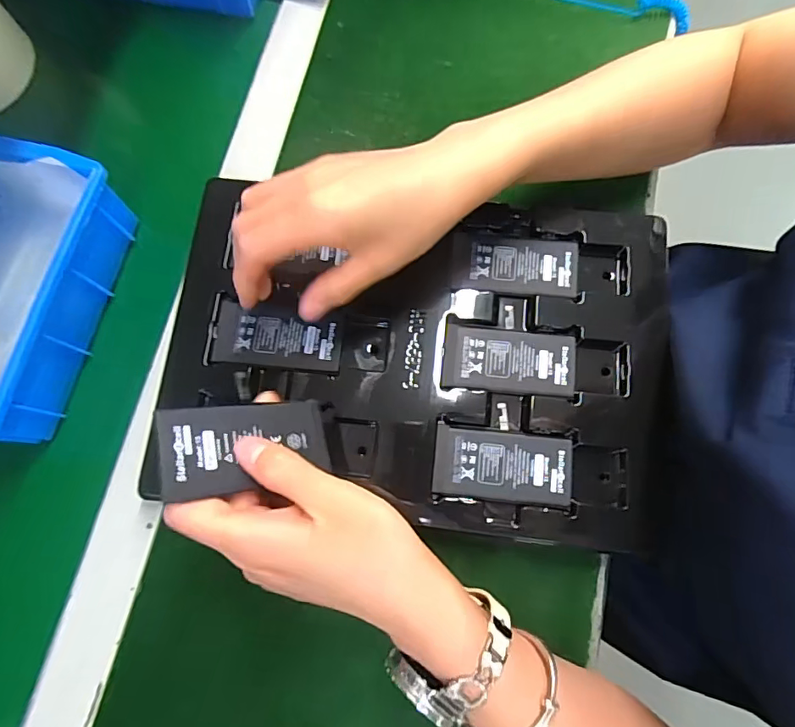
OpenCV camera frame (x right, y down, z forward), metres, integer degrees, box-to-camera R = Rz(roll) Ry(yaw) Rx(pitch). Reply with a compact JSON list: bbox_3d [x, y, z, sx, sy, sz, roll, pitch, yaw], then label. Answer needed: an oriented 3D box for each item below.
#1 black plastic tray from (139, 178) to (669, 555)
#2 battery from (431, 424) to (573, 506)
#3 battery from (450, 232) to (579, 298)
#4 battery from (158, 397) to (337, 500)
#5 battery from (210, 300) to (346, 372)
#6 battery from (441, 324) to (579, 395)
[{"bbox_3d":[0.012,-0.012,0.337,0.325,0.020,0.220,8,76,3],"label":"black plastic tray"},{"bbox_3d":[0.067,0.064,0.313,0.086,0.004,0.043,6,76,3],"label":"battery"},{"bbox_3d":[0.083,-0.071,0.345,0.086,0.004,0.042,5,76,3],"label":"battery"},{"bbox_3d":[-0.076,0.040,0.253,0.085,0.006,0.045,-7,72,-37],"label":"battery"},{"bbox_3d":[-0.081,-0.019,0.336,0.087,0.004,0.043,5,76,3],"label":"battery"},{"bbox_3d":[0.075,-0.002,0.330,0.087,0.004,0.043,5,76,3],"label":"battery"}]

